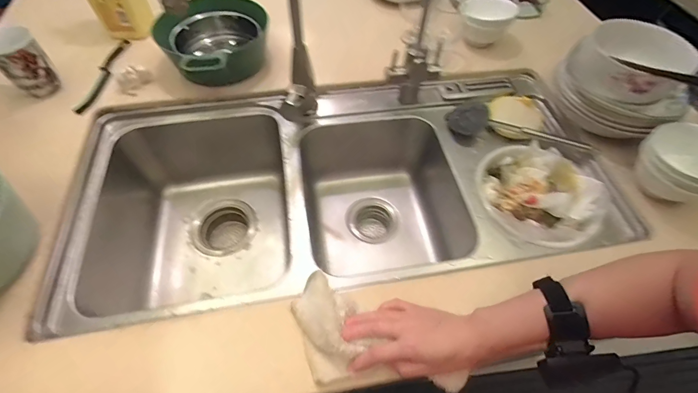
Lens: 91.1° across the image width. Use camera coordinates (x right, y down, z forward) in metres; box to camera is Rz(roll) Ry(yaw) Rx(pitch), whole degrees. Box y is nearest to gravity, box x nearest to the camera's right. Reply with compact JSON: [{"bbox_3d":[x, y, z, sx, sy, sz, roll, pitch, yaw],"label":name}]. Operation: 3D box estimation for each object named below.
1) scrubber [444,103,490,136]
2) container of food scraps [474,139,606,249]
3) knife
[{"bbox_3d":[0.248,-0.167,0.702,0.084,0.032,0.073,-31,62,-21],"label":"scrubber"},{"bbox_3d":[0.337,-0.005,0.626,0.218,0.050,0.212,1,56,-2],"label":"container of food scraps"},{"bbox_3d":[-0.510,-0.256,0.714,0.027,0.011,0.243,0,56,-2],"label":"knife"}]

